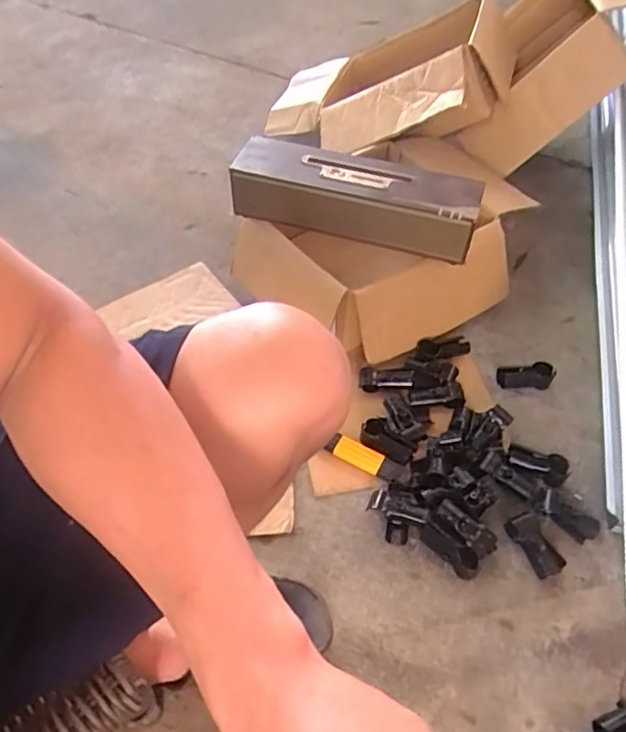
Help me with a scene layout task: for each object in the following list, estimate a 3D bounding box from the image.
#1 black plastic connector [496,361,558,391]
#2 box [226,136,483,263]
[{"bbox_3d":[0.327,0.016,0.895,0.088,0.029,0.033,-6,51,-6],"label":"black plastic connector"},{"bbox_3d":[0.060,-0.263,0.896,0.377,0.084,0.120,19,53,13],"label":"box"}]

